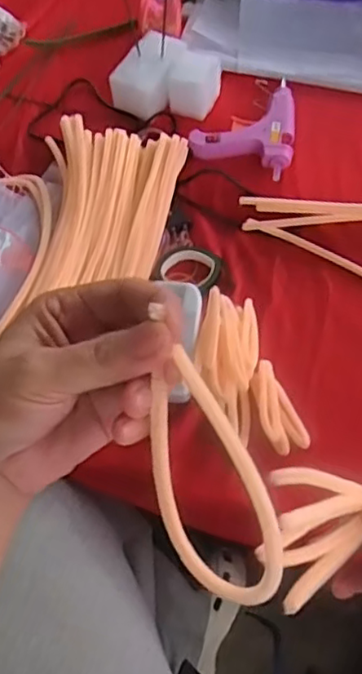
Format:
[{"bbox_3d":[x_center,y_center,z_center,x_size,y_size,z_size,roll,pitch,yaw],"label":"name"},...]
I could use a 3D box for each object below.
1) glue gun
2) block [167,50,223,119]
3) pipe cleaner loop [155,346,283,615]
[{"bbox_3d":[0.076,-0.227,0.661,0.101,0.021,0.119,17,65,12],"label":"glue gun"},{"bbox_3d":[0.017,-0.278,0.682,0.049,0.042,0.063,15,65,11],"label":"block"},{"bbox_3d":[0.011,0.063,0.267,0.045,0.020,0.115,-18,99,-6],"label":"pipe cleaner loop"}]

